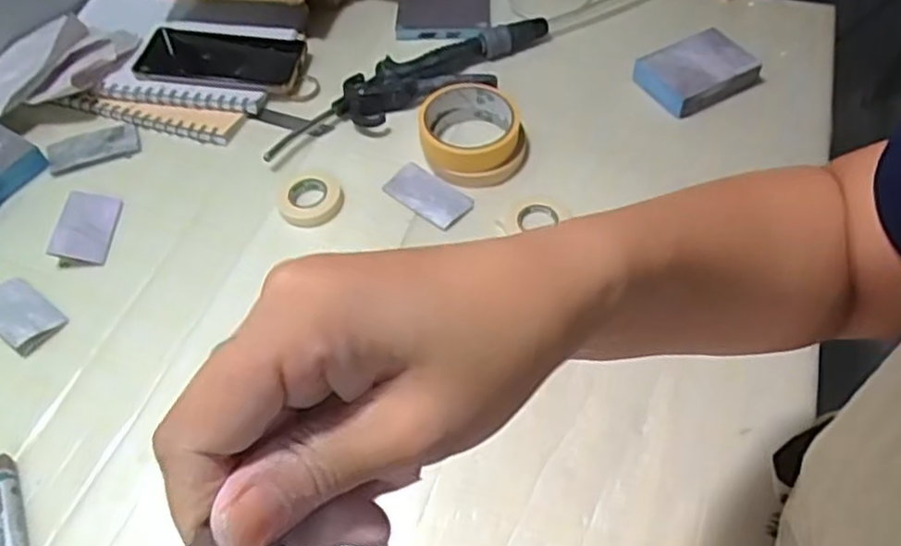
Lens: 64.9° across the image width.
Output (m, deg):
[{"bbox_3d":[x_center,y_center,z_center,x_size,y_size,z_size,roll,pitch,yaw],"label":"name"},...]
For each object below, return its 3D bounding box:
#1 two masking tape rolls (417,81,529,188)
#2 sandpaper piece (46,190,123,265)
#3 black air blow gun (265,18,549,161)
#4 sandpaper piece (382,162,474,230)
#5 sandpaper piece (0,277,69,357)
[{"bbox_3d":[0.021,-0.125,0.624,0.092,0.039,0.092,-1,54,1],"label":"two masking tape rolls"},{"bbox_3d":[-0.308,-0.041,0.597,0.040,0.017,0.069,-2,54,1],"label":"sandpaper piece"},{"bbox_3d":[-0.039,-0.188,0.683,0.298,0.028,0.064,-27,58,-16],"label":"black air blow gun"},{"bbox_3d":[-0.019,-0.067,0.617,0.075,0.010,0.040,35,62,24],"label":"sandpaper piece"},{"bbox_3d":[-0.338,0.031,0.554,0.072,0.009,0.042,32,61,22],"label":"sandpaper piece"}]

